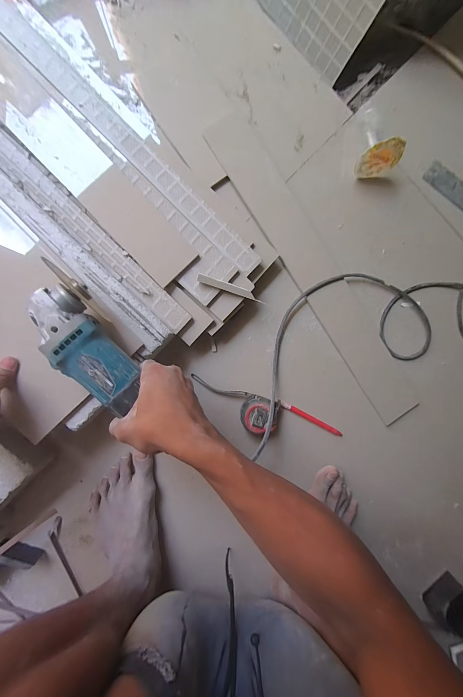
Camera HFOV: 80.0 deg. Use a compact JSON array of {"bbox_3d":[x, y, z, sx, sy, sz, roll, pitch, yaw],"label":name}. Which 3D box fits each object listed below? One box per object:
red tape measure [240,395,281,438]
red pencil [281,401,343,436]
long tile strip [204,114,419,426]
[{"bbox_3d":[0.048,0.112,0.475,0.062,0.038,0.059,16,91,-4],"label":"red tape measure"},{"bbox_3d":[0.146,0.128,0.498,0.129,0.009,0.010,28,90,-4],"label":"red pencil"},{"bbox_3d":[0.156,-0.127,0.486,0.084,0.014,0.586,-34,94,-2],"label":"long tile strip"}]

